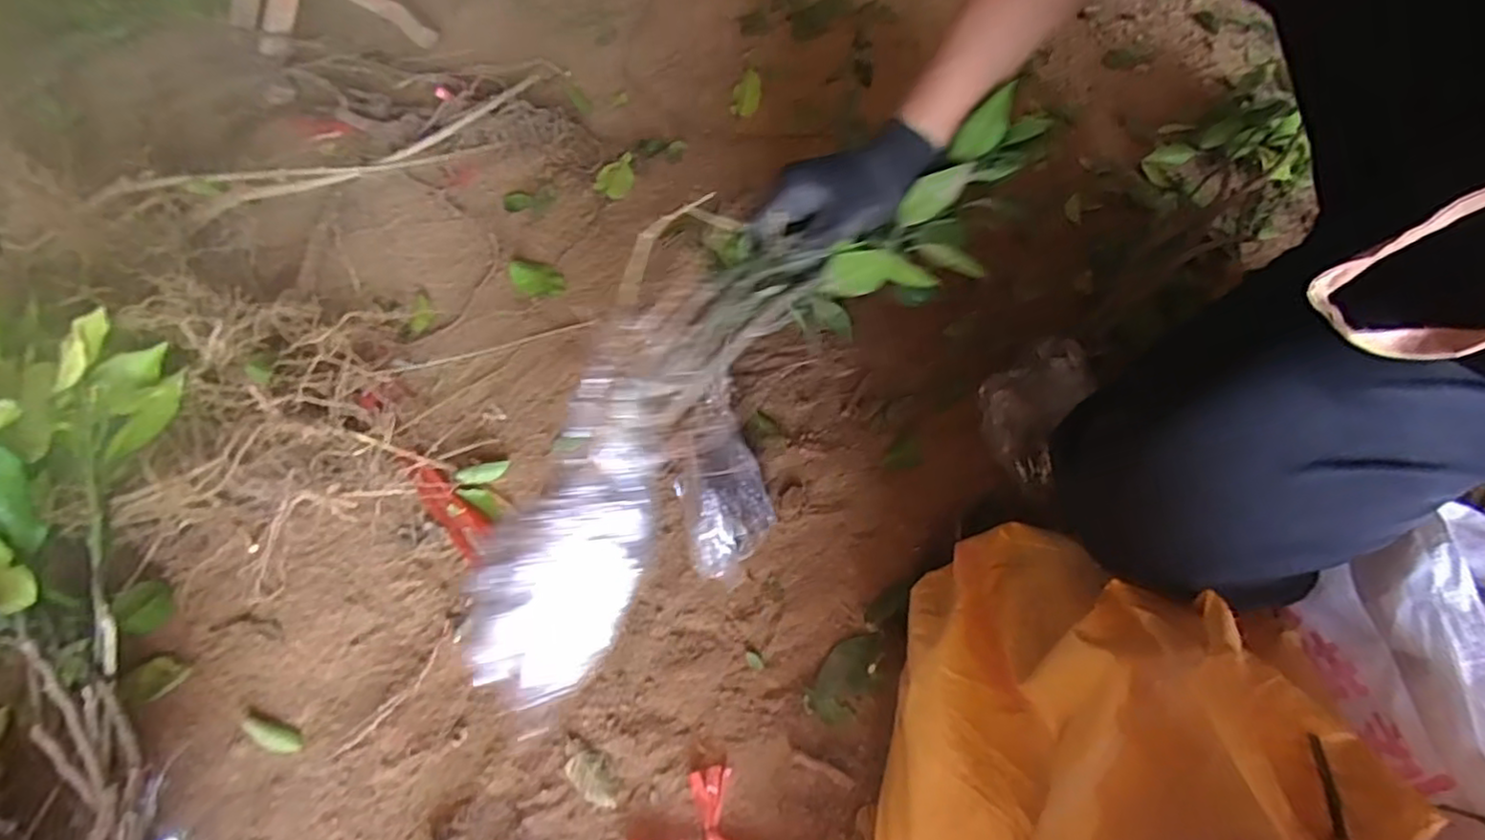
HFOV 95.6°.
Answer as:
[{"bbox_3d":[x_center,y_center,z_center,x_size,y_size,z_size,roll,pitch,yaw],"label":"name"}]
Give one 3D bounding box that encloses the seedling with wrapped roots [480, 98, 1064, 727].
[{"bbox_3d":[0.010,-0.049,0.448,0.107,0.102,0.531,40,78,23],"label":"seedling with wrapped roots"}]

